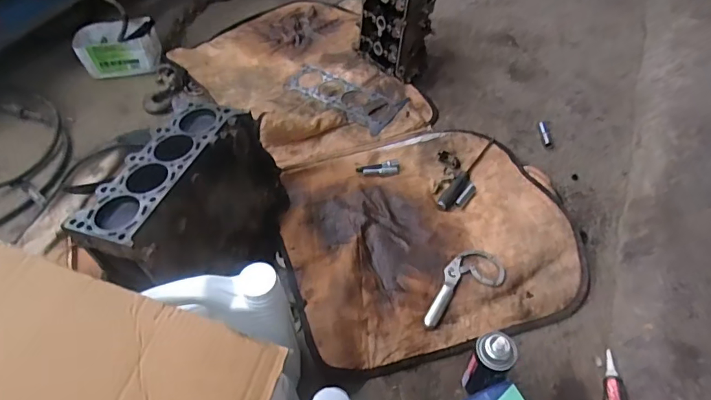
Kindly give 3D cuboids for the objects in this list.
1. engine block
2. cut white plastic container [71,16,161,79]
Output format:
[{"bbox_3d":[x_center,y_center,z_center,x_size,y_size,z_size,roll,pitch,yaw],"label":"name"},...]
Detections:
[{"bbox_3d":[-0.278,0.017,0.845,0.214,0.219,0.339,18,53,17],"label":"engine block"},{"bbox_3d":[-0.659,-0.422,1.293,0.217,0.098,0.134,-13,50,-9],"label":"cut white plastic container"}]

